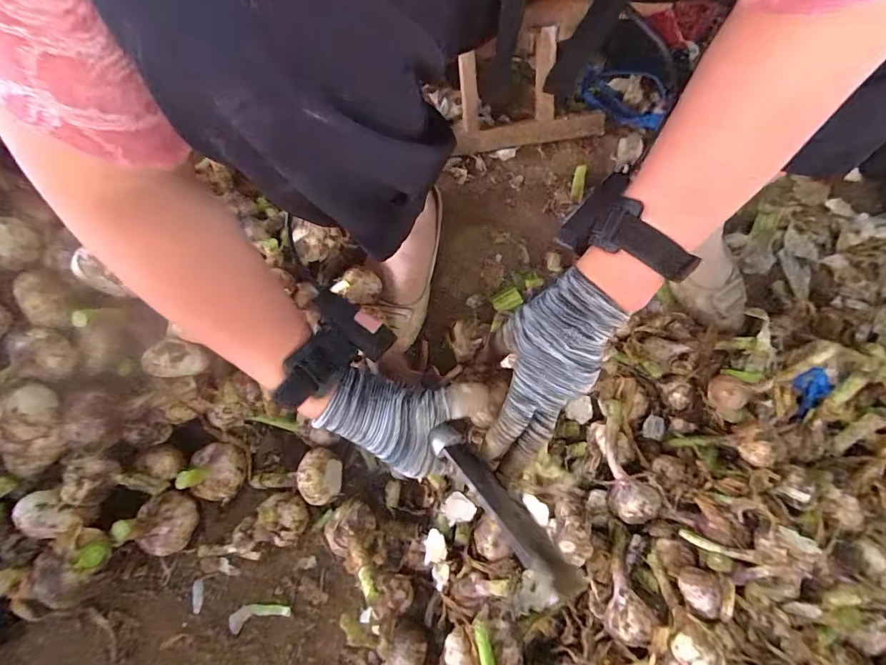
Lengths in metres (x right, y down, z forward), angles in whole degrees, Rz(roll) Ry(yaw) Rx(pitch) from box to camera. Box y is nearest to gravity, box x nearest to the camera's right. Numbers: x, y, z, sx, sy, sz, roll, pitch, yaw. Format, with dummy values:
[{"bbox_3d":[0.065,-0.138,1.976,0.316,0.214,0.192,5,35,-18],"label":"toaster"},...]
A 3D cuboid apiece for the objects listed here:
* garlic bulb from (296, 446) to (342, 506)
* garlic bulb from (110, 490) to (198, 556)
[{"bbox_3d":[-0.139,0.162,0.478,0.042,0.056,0.059,2,76,-1],"label":"garlic bulb"},{"bbox_3d":[-0.307,0.207,0.449,0.047,0.087,0.062,-19,78,-6],"label":"garlic bulb"}]

